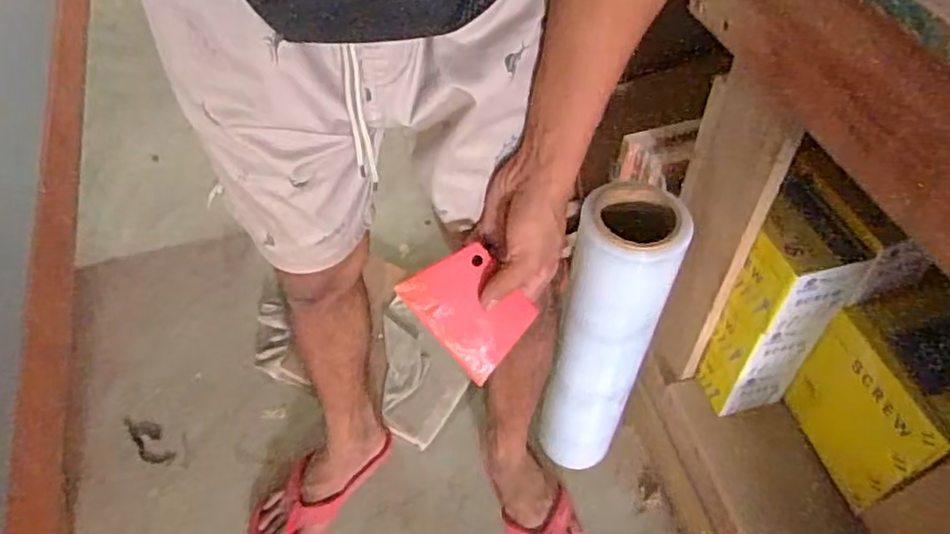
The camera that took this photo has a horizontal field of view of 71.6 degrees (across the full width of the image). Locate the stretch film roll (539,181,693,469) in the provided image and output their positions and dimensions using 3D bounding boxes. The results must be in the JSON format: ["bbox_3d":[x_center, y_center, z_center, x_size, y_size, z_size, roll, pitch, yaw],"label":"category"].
[{"bbox_3d":[0.160,0.112,0.849,0.109,0.493,0.106,16,52,13],"label":"stretch film roll"}]

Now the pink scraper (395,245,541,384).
[{"bbox_3d":[-0.005,0.036,0.566,0.082,0.009,0.106,-42,92,7],"label":"pink scraper"}]

